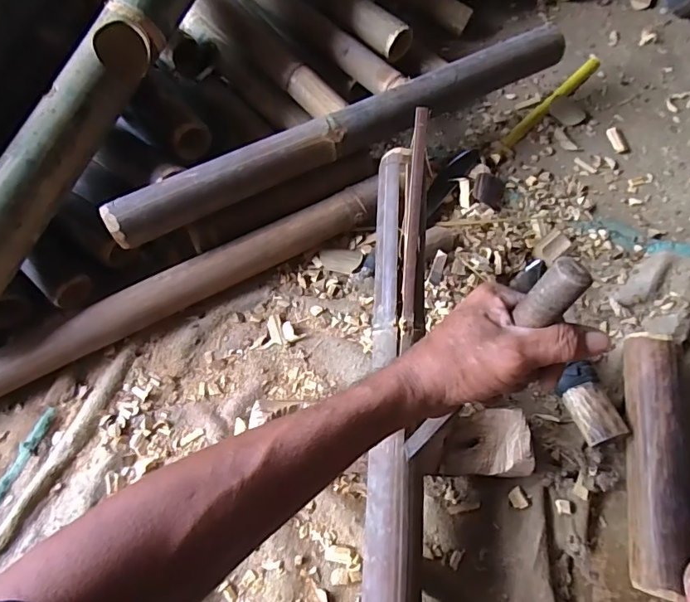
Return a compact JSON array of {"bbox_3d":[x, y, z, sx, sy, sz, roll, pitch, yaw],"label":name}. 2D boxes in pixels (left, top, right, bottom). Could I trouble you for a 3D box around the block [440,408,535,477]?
[{"bbox_3d":[0.154,0.157,0.524,0.089,0.045,0.070,1,67,1],"label":"block"}]

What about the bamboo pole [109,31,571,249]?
[{"bbox_3d":[0.014,-0.225,0.607,0.647,0.050,0.054,-27,69,-10],"label":"bamboo pole"}]

